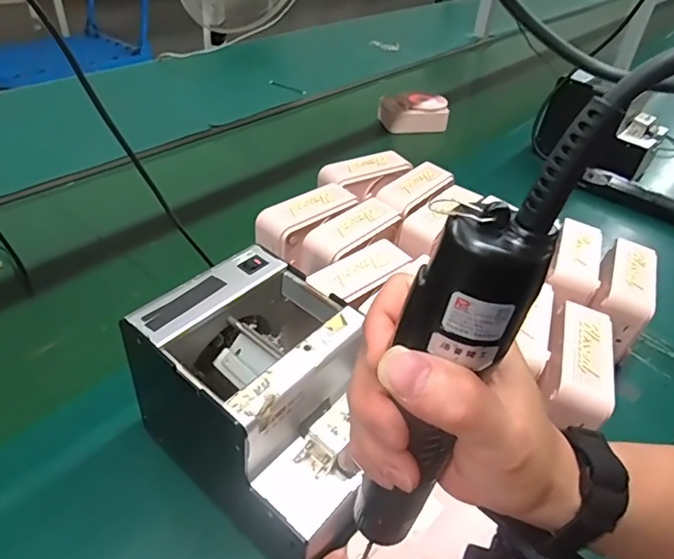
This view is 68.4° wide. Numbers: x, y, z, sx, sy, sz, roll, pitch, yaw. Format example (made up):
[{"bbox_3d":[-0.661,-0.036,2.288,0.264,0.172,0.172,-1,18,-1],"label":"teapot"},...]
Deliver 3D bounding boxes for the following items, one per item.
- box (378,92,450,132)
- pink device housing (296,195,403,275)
[{"bbox_3d":[0.160,-0.349,1.030,0.132,0.050,0.090,-6,41,-13],"label":"box"},{"bbox_3d":[0.017,-0.047,0.547,0.049,0.038,0.129,31,46,28],"label":"pink device housing"}]

